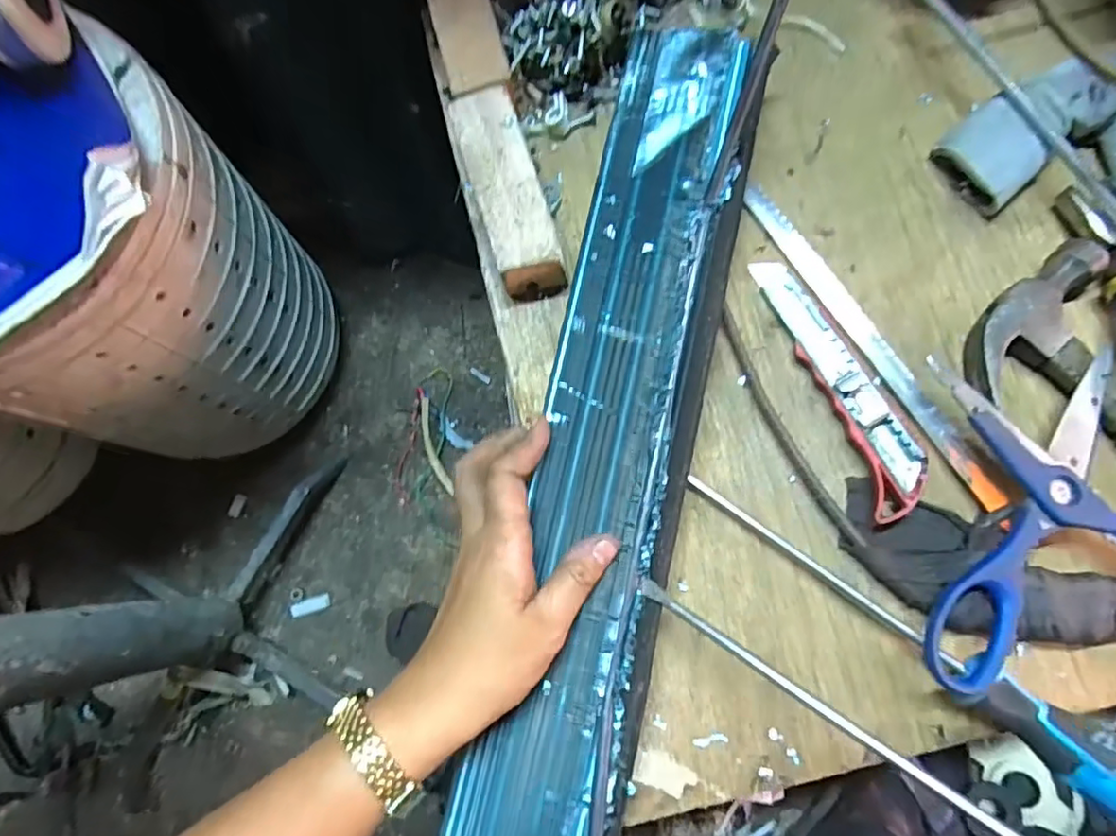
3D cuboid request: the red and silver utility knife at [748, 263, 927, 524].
[{"bbox_3d":[0.159,-0.025,0.338,0.039,0.013,0.158,-24,76,-1],"label":"red and silver utility knife"}]

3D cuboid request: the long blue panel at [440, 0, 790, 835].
[{"bbox_3d":[0.029,0.043,0.313,0.102,0.030,0.557,11,81,6],"label":"long blue panel"}]

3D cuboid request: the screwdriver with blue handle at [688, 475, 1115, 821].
[{"bbox_3d":[0.183,0.111,0.309,0.265,0.026,0.031,36,87,22],"label":"screwdriver with blue handle"}]

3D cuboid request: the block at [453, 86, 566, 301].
[{"bbox_3d":[-0.028,-0.138,0.372,0.042,0.035,0.126,-17,76,0],"label":"block"}]

